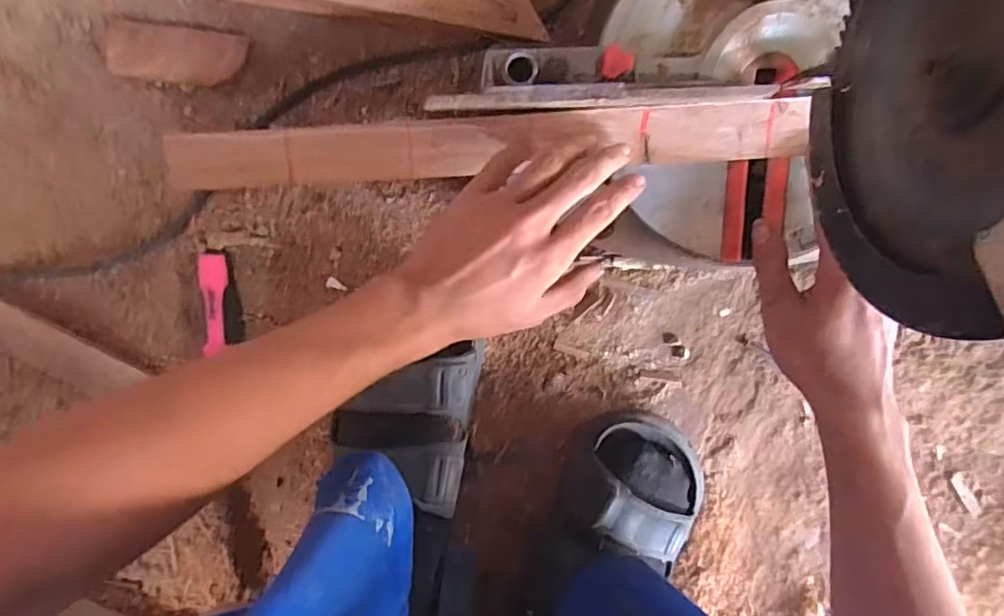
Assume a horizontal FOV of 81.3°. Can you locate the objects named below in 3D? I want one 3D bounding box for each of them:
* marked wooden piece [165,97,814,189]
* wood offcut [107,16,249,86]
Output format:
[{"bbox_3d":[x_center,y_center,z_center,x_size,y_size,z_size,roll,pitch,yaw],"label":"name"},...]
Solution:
[{"bbox_3d":[-0.011,-0.107,0.384,0.416,0.022,0.035,-3,97,1],"label":"marked wooden piece"},{"bbox_3d":[-0.227,-0.177,0.408,0.090,0.012,0.036,6,103,0],"label":"wood offcut"}]

